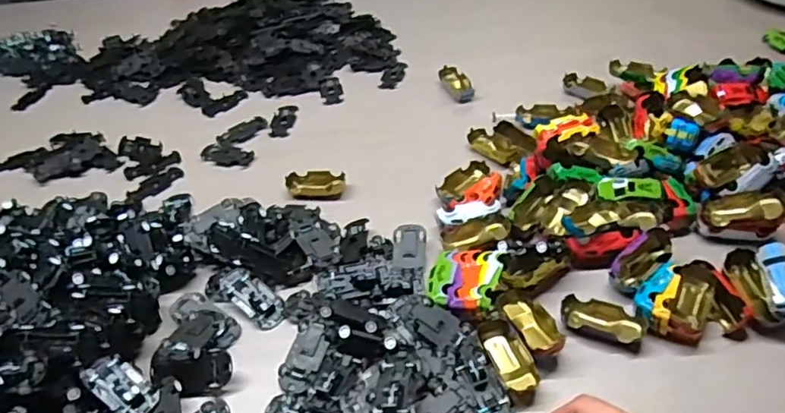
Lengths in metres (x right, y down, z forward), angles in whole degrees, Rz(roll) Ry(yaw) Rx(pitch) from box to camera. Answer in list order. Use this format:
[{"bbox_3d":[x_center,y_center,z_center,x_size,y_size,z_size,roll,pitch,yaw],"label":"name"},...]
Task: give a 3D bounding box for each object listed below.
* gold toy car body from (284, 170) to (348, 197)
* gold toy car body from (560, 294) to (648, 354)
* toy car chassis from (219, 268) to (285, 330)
[{"bbox_3d":[-0.082,-0.025,0.643,0.062,0.019,0.030,-2,42,6],"label":"gold toy car body"},{"bbox_3d":[0.170,0.093,0.480,0.065,0.016,0.029,15,47,23],"label":"gold toy car body"},{"bbox_3d":[-0.125,0.078,0.524,0.072,0.015,0.033,38,58,23],"label":"toy car chassis"}]

